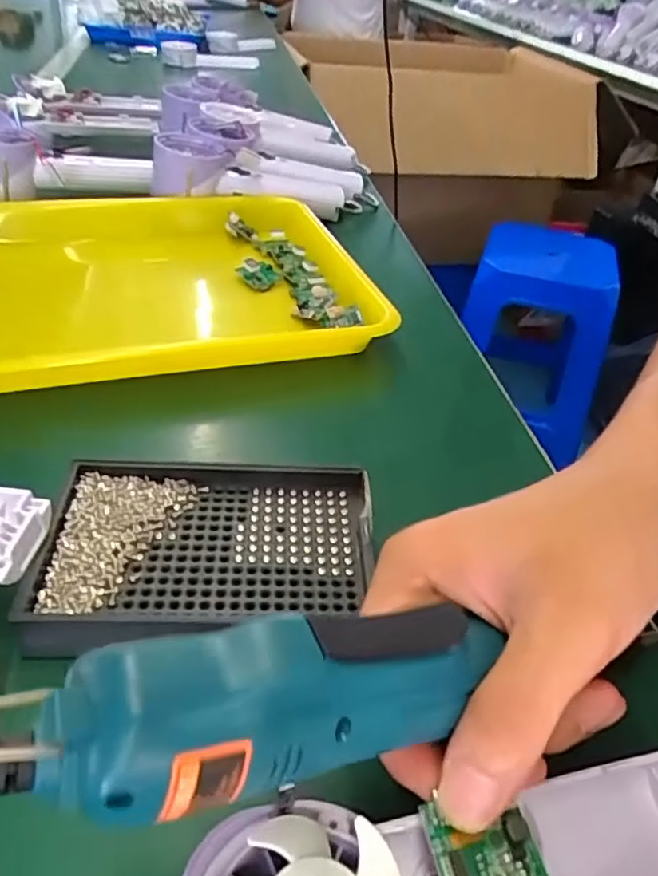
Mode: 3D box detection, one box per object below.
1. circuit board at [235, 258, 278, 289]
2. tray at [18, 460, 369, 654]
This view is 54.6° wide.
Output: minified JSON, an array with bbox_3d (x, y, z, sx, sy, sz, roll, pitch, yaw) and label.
[{"bbox_3d":[-0.055,-0.130,0.499,0.029,0.017,0.022,-16,44,-25],"label":"circuit board"},{"bbox_3d":[-0.051,0.046,0.270,0.135,0.016,0.094,3,39,-5],"label":"tray"}]

